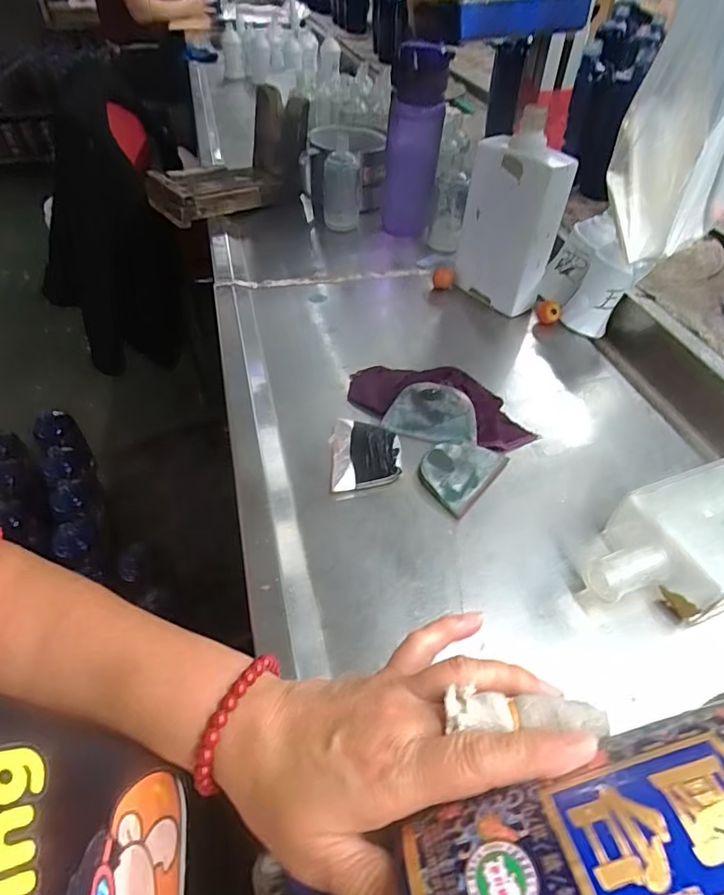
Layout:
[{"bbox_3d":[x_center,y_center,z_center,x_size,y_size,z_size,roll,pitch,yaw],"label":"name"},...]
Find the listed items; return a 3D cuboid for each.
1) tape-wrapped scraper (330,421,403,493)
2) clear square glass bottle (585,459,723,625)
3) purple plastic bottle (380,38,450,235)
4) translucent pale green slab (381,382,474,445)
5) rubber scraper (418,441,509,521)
[{"bbox_3d":[0.003,0.003,0.452,0.060,0.004,0.080,-4,47,-4],"label":"tape-wrapped scraper"},{"bbox_3d":[0.264,0.068,0.387,0.223,0.056,0.090,-17,49,-16],"label":"clear square glass bottle"},{"bbox_3d":[0.070,-0.423,0.727,0.078,0.228,0.075,2,47,2],"label":"purple plastic bottle"},{"bbox_3d":[0.064,-0.032,0.477,0.083,0.010,0.053,9,78,14],"label":"translucent pale green slab"},{"bbox_3d":[0.084,0.017,0.443,0.056,0.004,0.081,31,54,26],"label":"rubber scraper"}]

